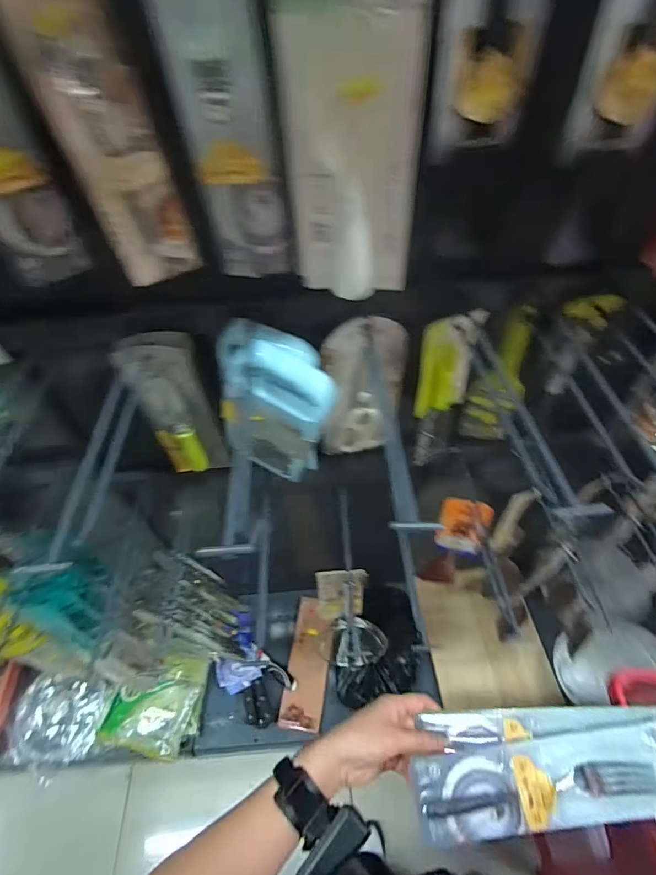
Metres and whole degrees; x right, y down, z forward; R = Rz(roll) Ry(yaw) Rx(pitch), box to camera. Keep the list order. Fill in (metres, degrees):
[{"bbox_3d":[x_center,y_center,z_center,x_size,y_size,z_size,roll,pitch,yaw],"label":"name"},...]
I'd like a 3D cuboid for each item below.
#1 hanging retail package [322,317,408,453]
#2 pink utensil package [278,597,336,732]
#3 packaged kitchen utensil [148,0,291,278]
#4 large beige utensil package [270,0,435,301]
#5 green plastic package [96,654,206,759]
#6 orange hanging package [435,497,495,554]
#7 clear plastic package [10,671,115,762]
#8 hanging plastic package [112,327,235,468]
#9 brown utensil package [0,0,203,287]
[{"bbox_3d":[0.051,-0.062,0.639,0.123,0.240,0.040,-6,51,-1],"label":"hanging retail package"},{"bbox_3d":[-0.051,0.620,1.209,0.111,0.031,0.331,5,52,7],"label":"pink utensil package"},{"bbox_3d":[-0.078,-0.242,0.335,0.069,0.241,0.021,-10,51,-4],"label":"packaged kitchen utensil"},{"bbox_3d":[0.017,-0.217,0.321,0.102,0.249,0.035,4,54,6],"label":"large beige utensil package"},{"bbox_3d":[-0.466,0.699,1.142,0.243,0.074,0.225,3,51,6],"label":"green plastic package"},{"bbox_3d":[0.249,0.166,0.802,0.085,0.177,0.024,17,54,16],"label":"orange hanging package"},{"bbox_3d":[-0.718,0.754,1.160,0.246,0.070,0.192,3,51,6],"label":"clear plastic package"},{"bbox_3d":[-0.209,-0.038,0.606,0.089,0.253,0.032,-15,52,-9],"label":"hanging plastic package"},{"bbox_3d":[-0.170,-0.233,0.337,0.067,0.243,0.018,-23,59,-11],"label":"brown utensil package"}]

